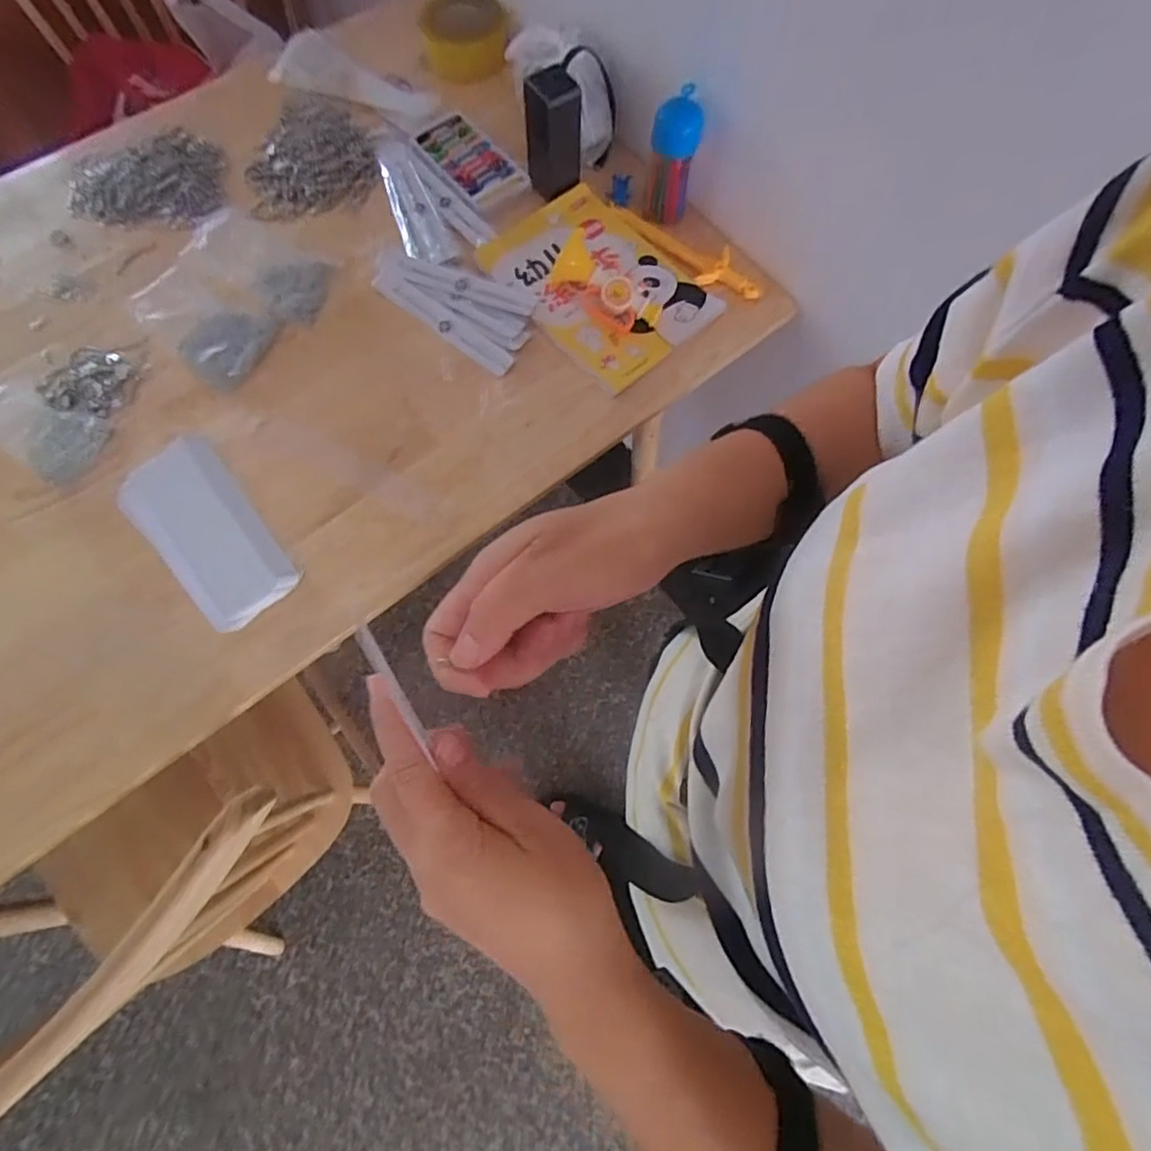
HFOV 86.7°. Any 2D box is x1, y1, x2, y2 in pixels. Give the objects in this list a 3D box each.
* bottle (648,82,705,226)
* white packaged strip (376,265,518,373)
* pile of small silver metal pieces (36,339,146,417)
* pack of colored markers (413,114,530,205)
[{"bbox_3d":[0.110,-0.472,0.695,0.050,0.123,0.040,-6,72,-3],"label":"bottle"},{"bbox_3d":[-0.158,-0.299,0.712,0.203,0.009,0.032,37,75,9],"label":"white packaged strip"},{"bbox_3d":[-0.542,-0.220,0.683,0.106,0.016,0.093,-4,72,-4],"label":"pile of small silver metal pieces"},{"bbox_3d":[-0.136,-0.534,0.784,0.077,0.011,0.150,-38,77,-13],"label":"pack of colored markers"}]

